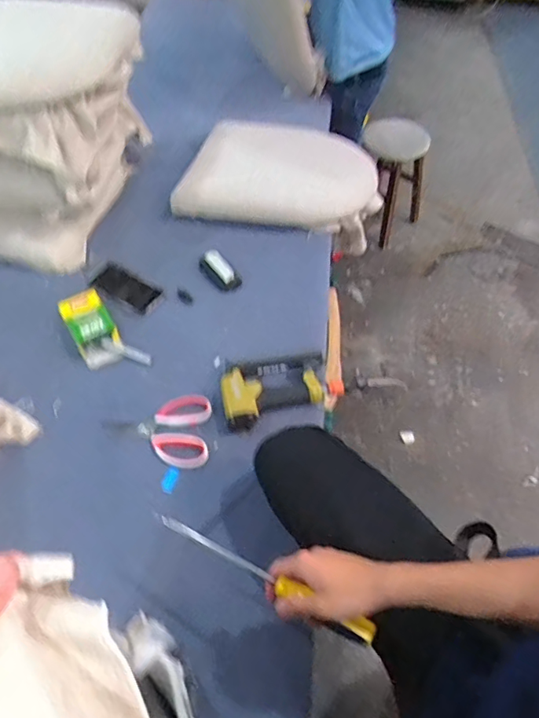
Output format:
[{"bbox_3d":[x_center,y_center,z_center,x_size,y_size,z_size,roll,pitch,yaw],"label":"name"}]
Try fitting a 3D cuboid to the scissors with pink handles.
[{"bbox_3d":[-0.191,0.121,0.854,0.179,0.017,0.126,1,53,0],"label":"scissors with pink handles"}]

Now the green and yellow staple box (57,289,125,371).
[{"bbox_3d":[-0.341,-0.059,0.973,0.085,0.034,0.165,-25,58,-18],"label":"green and yellow staple box"}]

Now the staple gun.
[{"bbox_3d":[0.013,0.049,0.895,0.203,0.037,0.126,-13,54,-10],"label":"staple gun"}]

